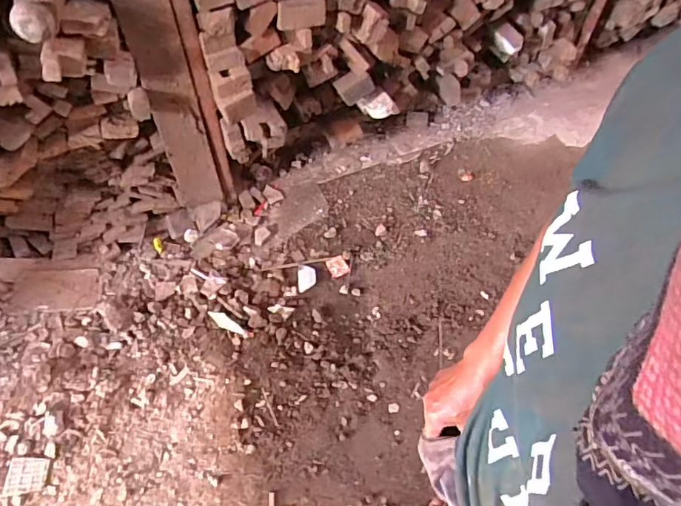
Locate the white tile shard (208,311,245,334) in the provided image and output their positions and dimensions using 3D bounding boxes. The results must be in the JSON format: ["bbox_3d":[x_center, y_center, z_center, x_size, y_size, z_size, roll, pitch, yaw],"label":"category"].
[{"bbox_3d":[-0.390,0.237,1.680,0.144,0.008,0.043,34,60,22],"label":"white tile shard"}]

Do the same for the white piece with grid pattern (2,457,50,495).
[{"bbox_3d":[-0.888,0.626,1.395,0.108,0.008,0.094,-6,54,-4],"label":"white piece with grid pattern"}]

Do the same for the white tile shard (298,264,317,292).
[{"bbox_3d":[-0.123,0.091,1.810,0.066,0.005,0.114,-3,54,-3],"label":"white tile shard"}]

